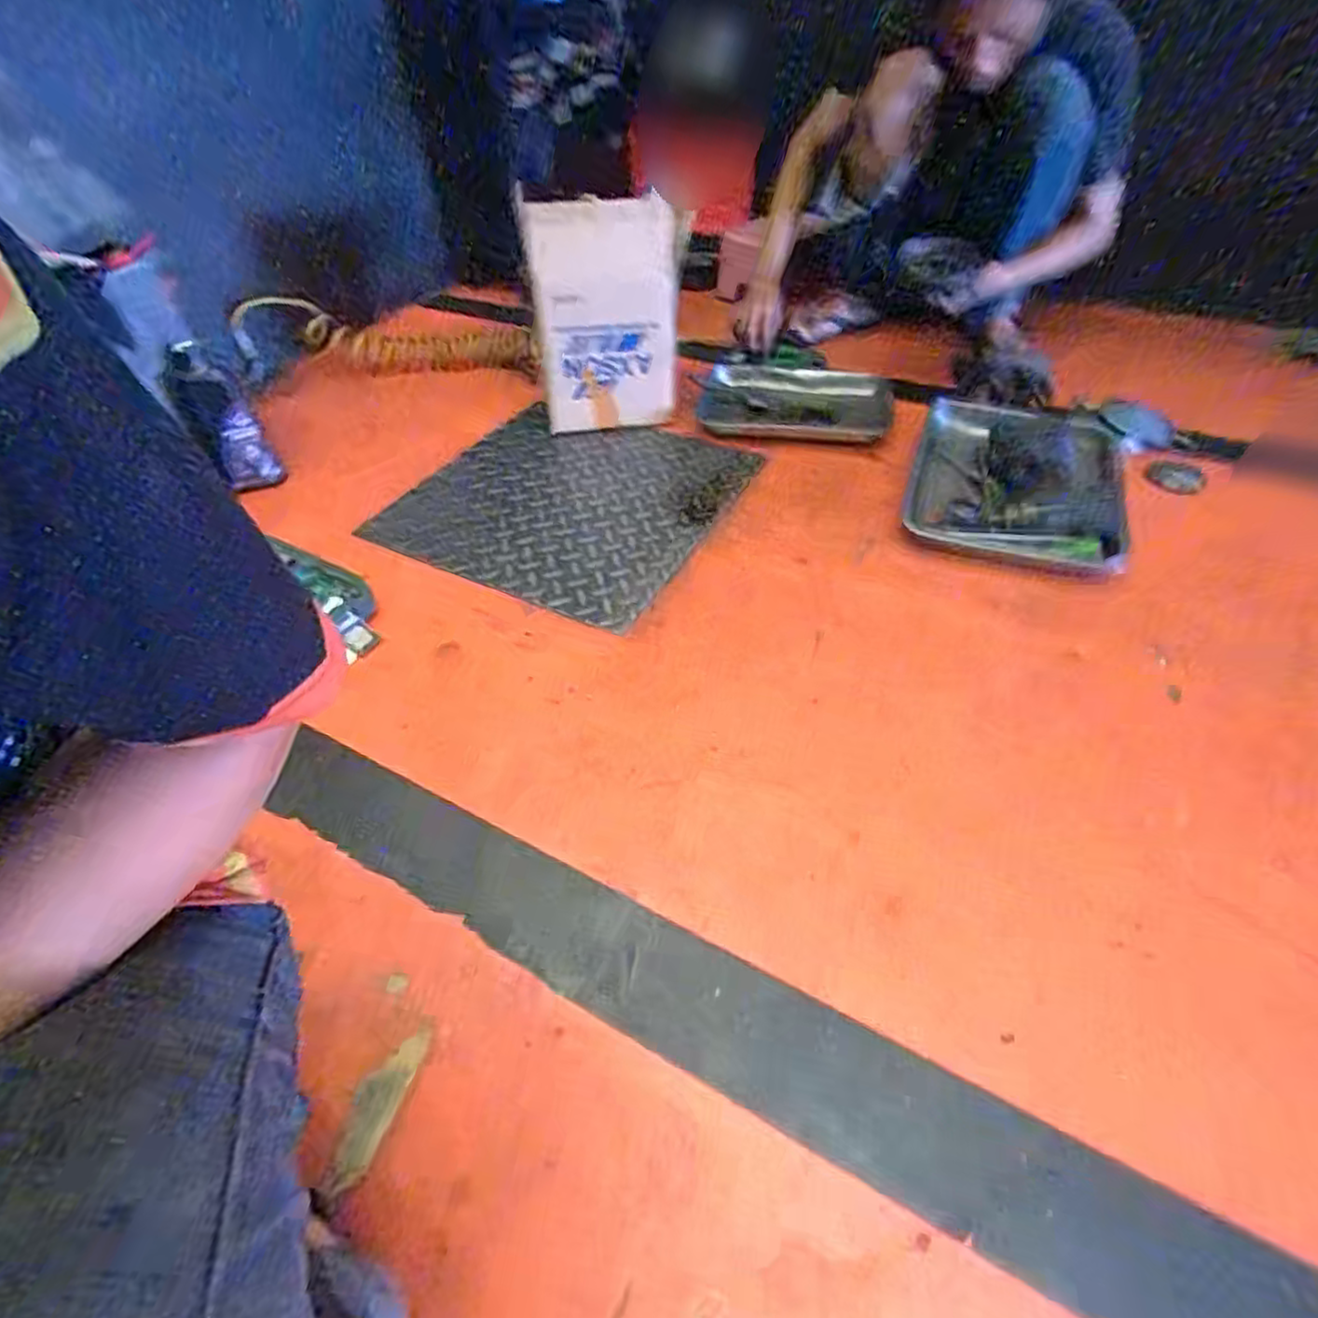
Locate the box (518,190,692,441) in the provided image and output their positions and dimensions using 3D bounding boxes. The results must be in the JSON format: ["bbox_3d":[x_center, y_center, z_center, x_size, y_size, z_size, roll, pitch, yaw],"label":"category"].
[{"bbox_3d":[-0.084,-0.572,1.159,0.242,0.350,0.108,-9,47,-7],"label":"box"}]

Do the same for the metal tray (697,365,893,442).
[{"bbox_3d":[0.259,-0.487,1.283,0.338,0.034,0.266,11,48,12],"label":"metal tray"}]

